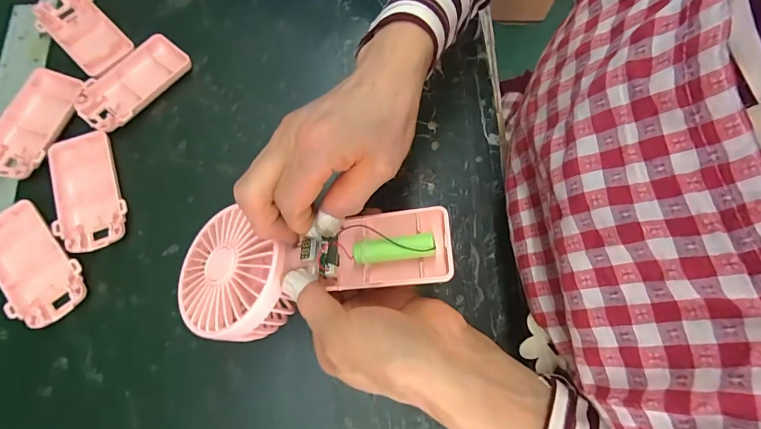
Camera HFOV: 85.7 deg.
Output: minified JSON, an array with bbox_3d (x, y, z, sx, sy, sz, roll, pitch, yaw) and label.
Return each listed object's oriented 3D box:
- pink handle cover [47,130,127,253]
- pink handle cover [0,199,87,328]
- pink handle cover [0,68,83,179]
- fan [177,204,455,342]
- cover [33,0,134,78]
[{"bbox_3d":[-0.231,-0.019,0.323,0.049,0.011,0.096,-23,76,-8],"label":"pink handle cover"},{"bbox_3d":[-0.260,0.036,0.309,0.051,0.015,0.096,-36,78,-11],"label":"pink handle cover"},{"bbox_3d":[-0.287,-0.075,0.336,0.053,0.012,0.094,21,74,4],"label":"pink handle cover"},{"bbox_3d":[-0.047,0.028,0.259,0.180,0.034,0.081,-11,74,10],"label":"fan"},{"bbox_3d":[-0.267,-0.166,0.367,0.096,0.013,0.050,42,77,9],"label":"cover"}]

